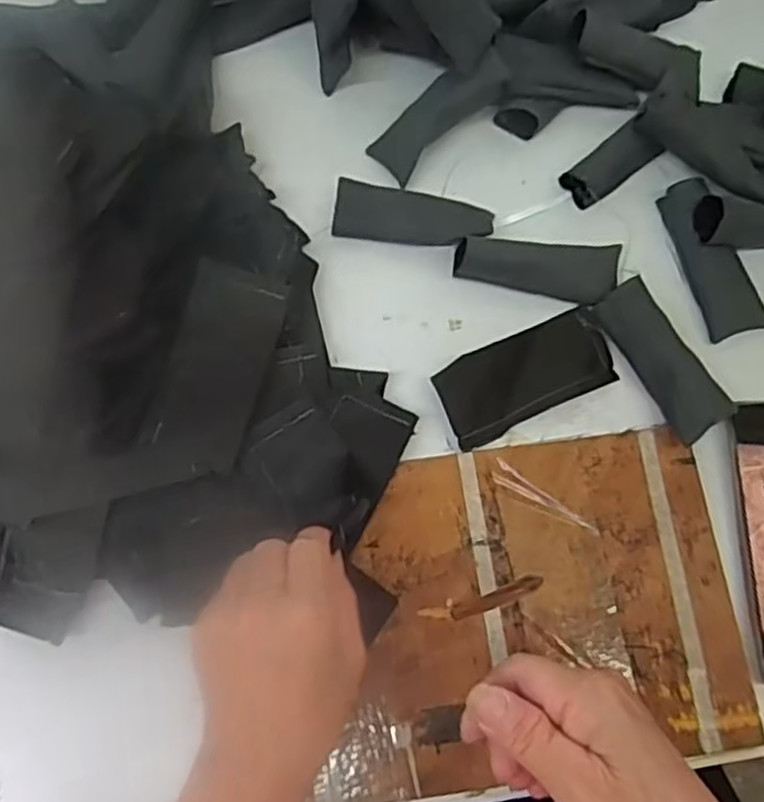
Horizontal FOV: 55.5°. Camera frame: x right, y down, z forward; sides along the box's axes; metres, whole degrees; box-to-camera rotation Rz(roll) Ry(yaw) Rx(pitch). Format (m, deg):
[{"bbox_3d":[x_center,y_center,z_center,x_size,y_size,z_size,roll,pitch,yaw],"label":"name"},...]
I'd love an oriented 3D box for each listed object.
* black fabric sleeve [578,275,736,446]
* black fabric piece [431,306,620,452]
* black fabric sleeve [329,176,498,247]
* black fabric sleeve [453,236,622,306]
[{"bbox_3d":[0.170,-0.026,0.443,0.039,0.014,0.101,-30,76,-8],"label":"black fabric sleeve"},{"bbox_3d":[0.089,-0.017,0.448,0.112,0.017,0.053,-25,76,-7],"label":"black fabric piece"},{"bbox_3d":[0.021,-0.122,0.478,0.101,0.009,0.037,5,92,-4],"label":"black fabric sleeve"},{"bbox_3d":[0.100,-0.086,0.457,0.103,0.026,0.037,2,74,1],"label":"black fabric sleeve"}]

